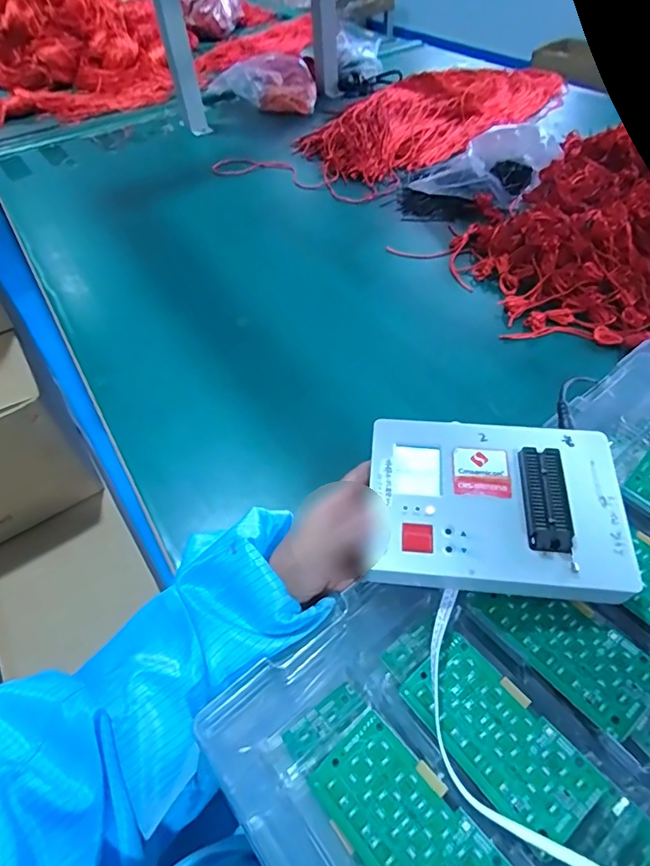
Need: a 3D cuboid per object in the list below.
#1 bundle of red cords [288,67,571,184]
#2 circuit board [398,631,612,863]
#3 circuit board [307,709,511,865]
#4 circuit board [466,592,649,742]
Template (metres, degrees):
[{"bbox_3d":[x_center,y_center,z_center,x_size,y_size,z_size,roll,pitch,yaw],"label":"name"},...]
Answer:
[{"bbox_3d":[0.250,-0.663,1.020,0.684,0.051,0.269,-33,54,-21],"label":"bundle of red cords"},{"bbox_3d":[0.087,0.153,0.255,0.047,0.008,0.093,-34,54,-21],"label":"circuit board"},{"bbox_3d":[0.039,0.185,0.233,0.048,0.009,0.093,-37,55,-23],"label":"circuit board"},{"bbox_3d":[0.136,0.116,0.284,0.047,0.004,0.094,-38,53,-15],"label":"circuit board"}]

